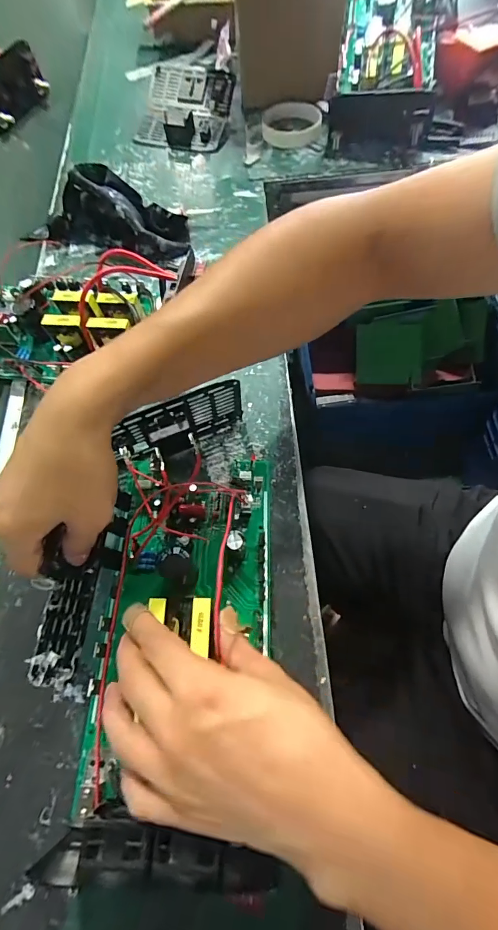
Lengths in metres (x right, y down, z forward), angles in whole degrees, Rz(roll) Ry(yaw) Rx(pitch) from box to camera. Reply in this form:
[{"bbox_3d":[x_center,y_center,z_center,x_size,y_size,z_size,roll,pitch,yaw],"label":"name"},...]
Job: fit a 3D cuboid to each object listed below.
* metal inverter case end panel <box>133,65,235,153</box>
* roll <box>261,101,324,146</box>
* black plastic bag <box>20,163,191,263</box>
[{"bbox_3d":[-0.096,-0.537,0.598,0.133,0.039,0.148,10,66,5],"label":"metal inverter case end panel"},{"bbox_3d":[0.062,-0.496,0.578,0.083,0.020,0.083,0,66,1],"label":"roll"},{"bbox_3d":[-0.179,-0.308,0.481,0.215,0.064,0.077,14,67,7],"label":"black plastic bag"}]

